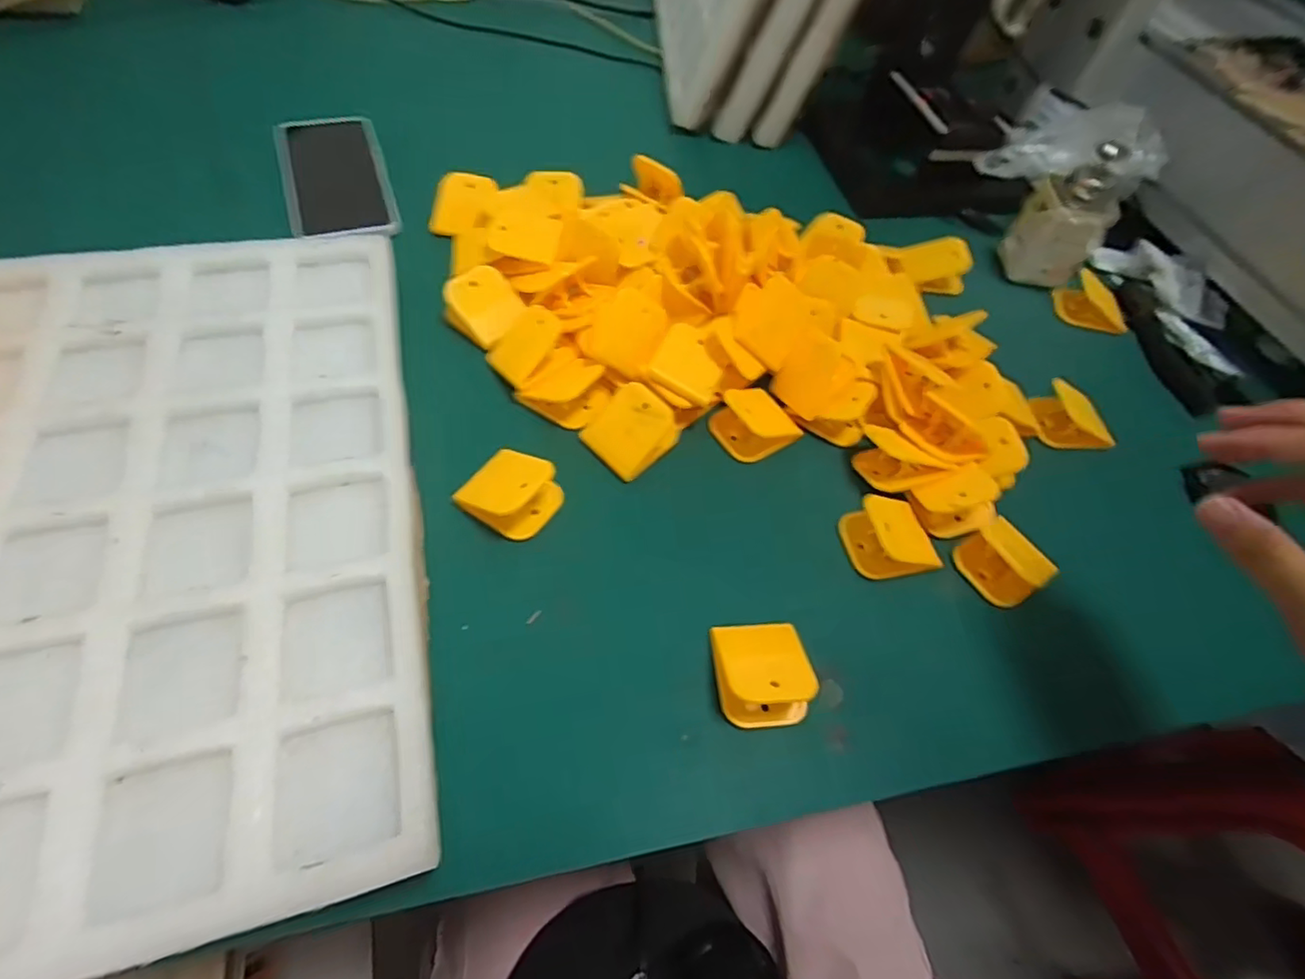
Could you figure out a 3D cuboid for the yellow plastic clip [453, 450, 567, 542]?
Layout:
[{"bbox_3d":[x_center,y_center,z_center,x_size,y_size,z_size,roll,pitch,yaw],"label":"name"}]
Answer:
[{"bbox_3d":[-0.088,0.000,0.372,0.053,0.023,0.048,28,61,12],"label":"yellow plastic clip"}]

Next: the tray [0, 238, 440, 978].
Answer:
[{"bbox_3d":[-0.314,0.013,0.325,0.342,0.026,0.431,-11,60,-11],"label":"tray"}]

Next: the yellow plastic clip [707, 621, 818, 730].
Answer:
[{"bbox_3d":[0.061,0.100,0.330,0.048,0.031,0.054,-4,59,-7],"label":"yellow plastic clip"}]

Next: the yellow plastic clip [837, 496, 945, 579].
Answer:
[{"bbox_3d":[0.156,0.027,0.379,0.057,0.029,0.046,-7,60,-9],"label":"yellow plastic clip"}]

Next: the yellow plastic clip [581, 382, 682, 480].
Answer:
[{"bbox_3d":[-0.016,-0.042,0.405,0.052,0.030,0.053,37,63,17],"label":"yellow plastic clip"}]

